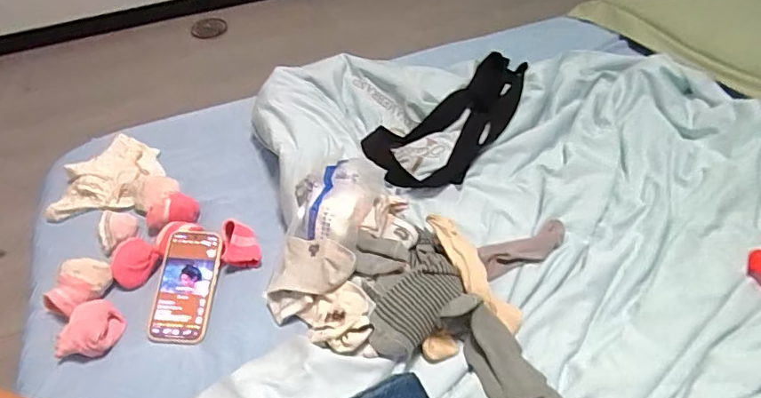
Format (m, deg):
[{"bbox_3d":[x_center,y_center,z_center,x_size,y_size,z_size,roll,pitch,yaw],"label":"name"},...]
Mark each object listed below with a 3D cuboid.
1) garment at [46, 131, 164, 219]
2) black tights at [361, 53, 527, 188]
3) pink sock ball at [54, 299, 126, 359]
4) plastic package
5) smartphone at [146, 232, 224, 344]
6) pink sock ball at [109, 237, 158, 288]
[{"bbox_3d":[-0.474,-0.045,0.916,0.173,0.048,0.187,-6,48,0],"label":"garment"},{"bbox_3d":[0.148,-0.148,0.944,0.407,0.047,0.184,-37,56,-25],"label":"black tights"},{"bbox_3d":[-0.392,0.179,0.694,0.066,0.055,0.087,21,53,21],"label":"pink sock ball"},{"bbox_3d":[-0.071,0.000,0.732,0.127,0.068,0.115,17,51,19],"label":"plastic package"},{"bbox_3d":[-0.279,0.125,0.741,0.082,0.011,0.160,4,67,1],"label":"smartphone"},{"bbox_3d":[-0.370,0.093,0.769,0.065,0.032,0.068,-2,49,3],"label":"pink sock ball"}]

